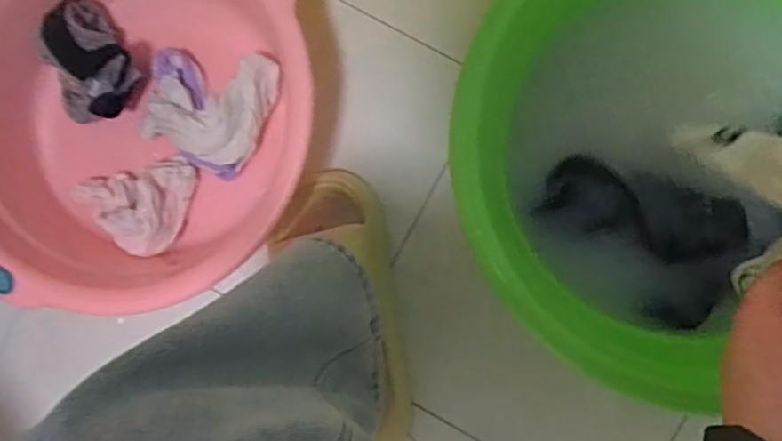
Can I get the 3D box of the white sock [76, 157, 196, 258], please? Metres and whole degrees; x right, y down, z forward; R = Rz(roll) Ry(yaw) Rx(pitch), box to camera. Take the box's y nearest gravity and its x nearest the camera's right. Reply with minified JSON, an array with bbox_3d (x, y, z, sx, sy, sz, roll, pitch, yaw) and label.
[{"bbox_3d":[-0.243,-0.021,0.623,0.106,0.035,0.087,13,91,6],"label":"white sock"}]

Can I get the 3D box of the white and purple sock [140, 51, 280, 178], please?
[{"bbox_3d":[-0.173,-0.105,0.615,0.124,0.036,0.106,21,92,6],"label":"white and purple sock"}]

